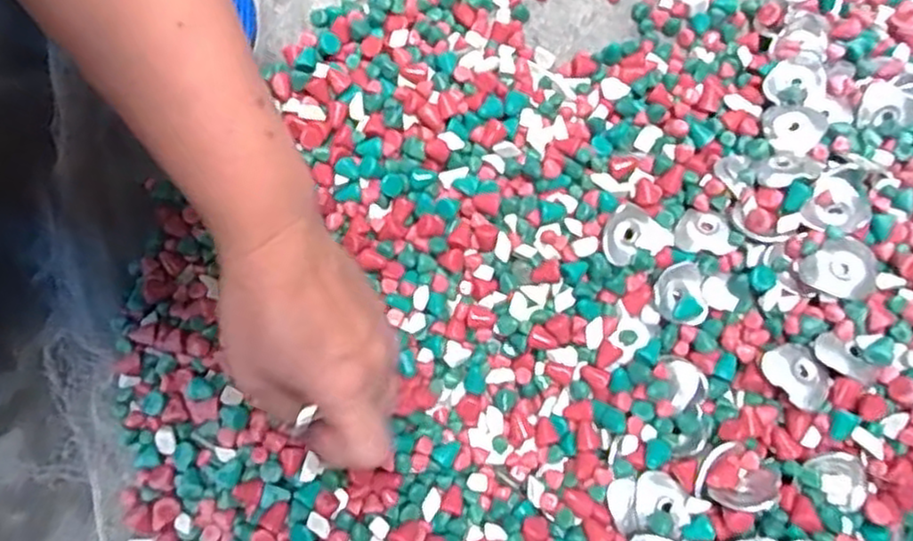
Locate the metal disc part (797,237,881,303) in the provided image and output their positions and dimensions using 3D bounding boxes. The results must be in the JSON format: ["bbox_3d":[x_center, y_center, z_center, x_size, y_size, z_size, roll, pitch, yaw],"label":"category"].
[{"bbox_3d":[0.209,-0.001,0.386,0.043,0.009,0.037,14,68,6],"label":"metal disc part"}]

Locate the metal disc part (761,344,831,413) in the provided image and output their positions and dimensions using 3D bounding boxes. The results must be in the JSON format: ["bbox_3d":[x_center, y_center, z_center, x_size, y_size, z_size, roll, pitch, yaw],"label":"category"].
[{"bbox_3d":[0.182,0.057,0.380,0.027,0.007,0.036,-31,65,-11],"label":"metal disc part"}]

